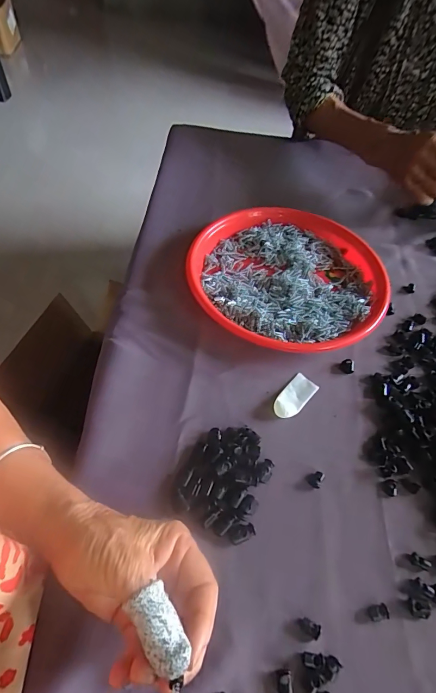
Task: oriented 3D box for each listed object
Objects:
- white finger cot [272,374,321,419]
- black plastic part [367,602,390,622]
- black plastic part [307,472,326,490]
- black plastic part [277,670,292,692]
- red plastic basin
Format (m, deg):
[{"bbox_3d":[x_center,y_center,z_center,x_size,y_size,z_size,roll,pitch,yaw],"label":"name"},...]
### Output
[{"bbox_3d":[0.077,0.050,0.378,0.025,0.009,0.056,36,61,21],"label":"white finger cot"},{"bbox_3d":[0.119,0.197,0.278,0.015,0.004,0.010,-10,55,-9],"label":"black plastic part"},{"bbox_3d":[0.088,0.117,0.333,0.015,0.004,0.013,-35,62,-24],"label":"black plastic part"},{"bbox_3d":[0.045,0.225,0.251,0.009,0.005,0.014,8,54,4],"label":"black plastic part"},{"bbox_3d":[0.086,-0.089,0.463,0.227,0.038,0.226,1,54,-1],"label":"red plastic basin"}]

